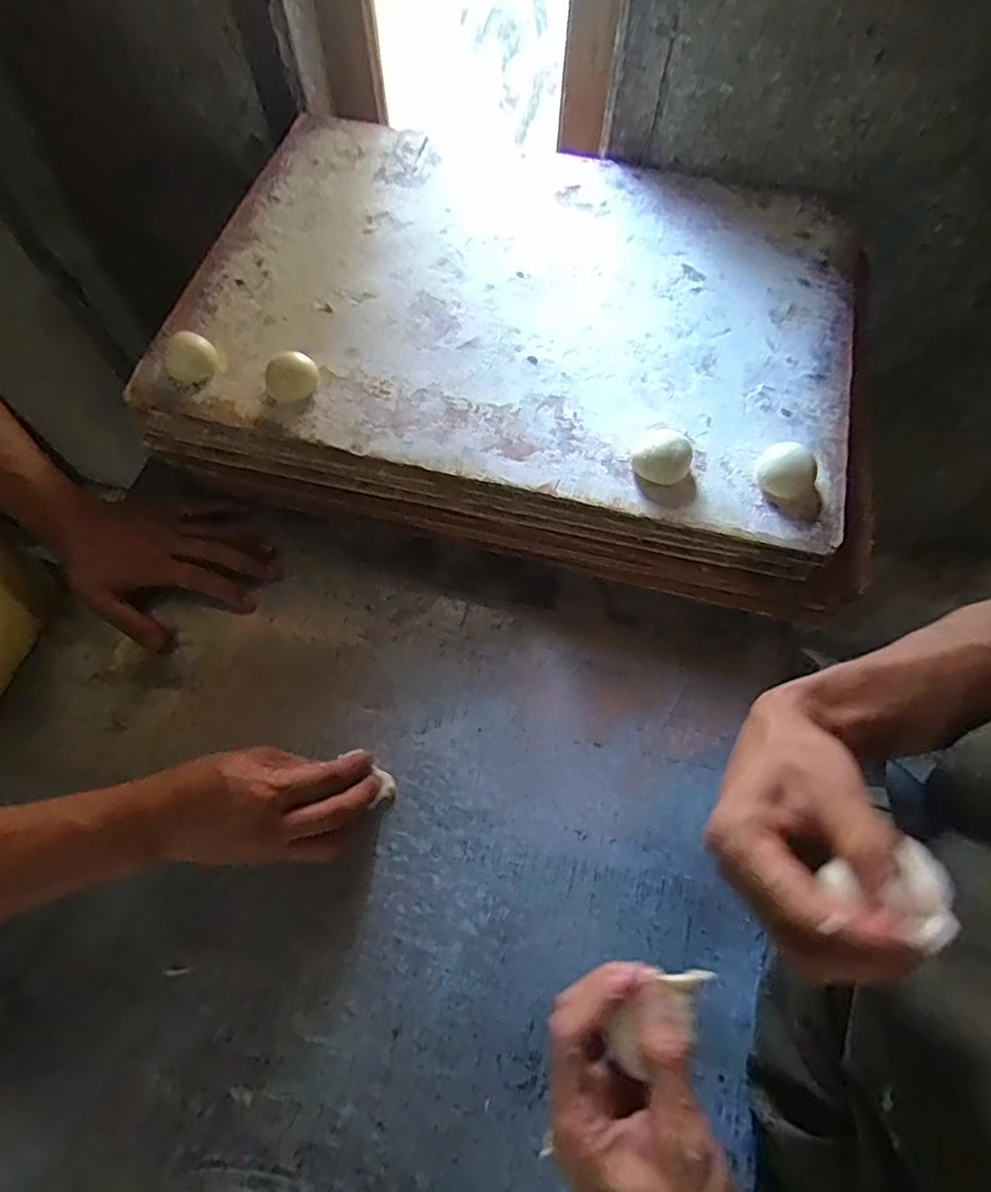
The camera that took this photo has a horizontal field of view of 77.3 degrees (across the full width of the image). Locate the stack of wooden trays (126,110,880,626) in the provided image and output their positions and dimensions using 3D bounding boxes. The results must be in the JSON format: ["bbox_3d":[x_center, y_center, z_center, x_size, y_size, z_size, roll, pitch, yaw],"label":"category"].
[{"bbox_3d":[0.017,-0.260,0.599,0.590,0.097,0.441,12,66,6],"label":"stack of wooden trays"}]

